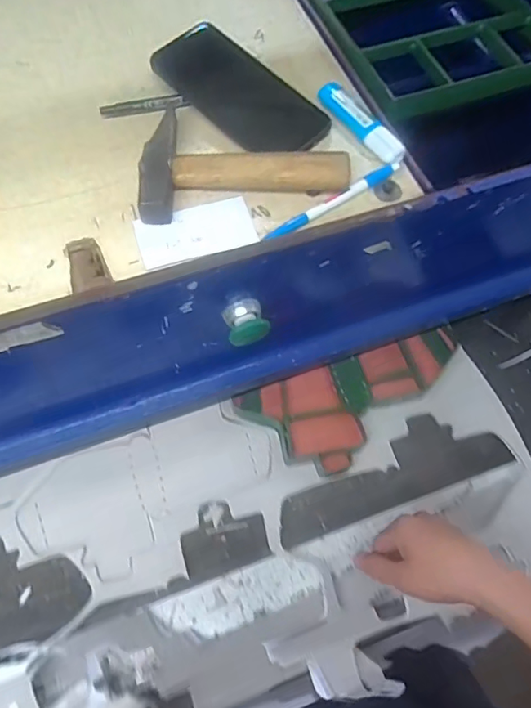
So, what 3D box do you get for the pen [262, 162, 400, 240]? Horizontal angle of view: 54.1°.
[{"bbox_3d":[0.058,-0.128,0.431,0.134,0.012,0.013,-33,71,-17],"label":"pen"}]

